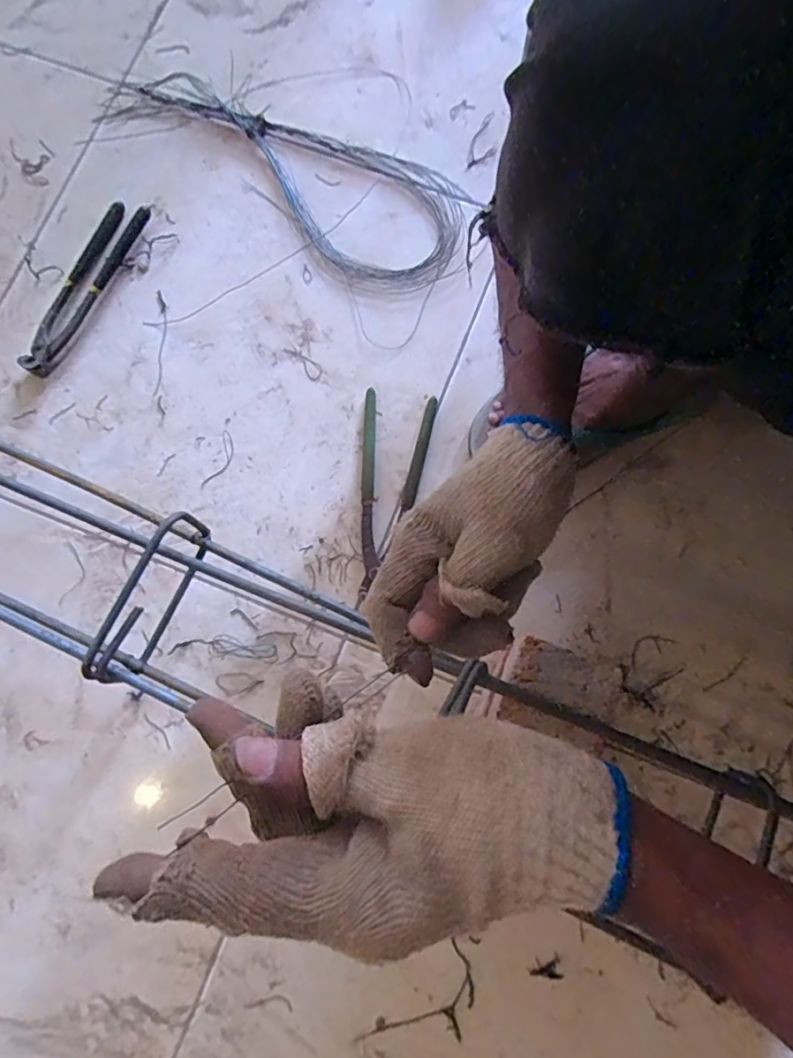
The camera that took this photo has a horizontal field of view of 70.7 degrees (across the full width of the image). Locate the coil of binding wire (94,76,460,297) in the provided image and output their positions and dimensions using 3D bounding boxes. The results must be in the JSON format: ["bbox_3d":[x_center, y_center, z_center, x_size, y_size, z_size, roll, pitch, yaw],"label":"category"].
[{"bbox_3d":[-0.130,-0.417,0.649,0.452,0.026,0.163,30,80,7],"label":"coil of binding wire"}]

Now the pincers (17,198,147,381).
[{"bbox_3d":[-0.349,-0.268,0.619,0.046,0.017,0.221,26,80,7],"label":"pincers"}]

